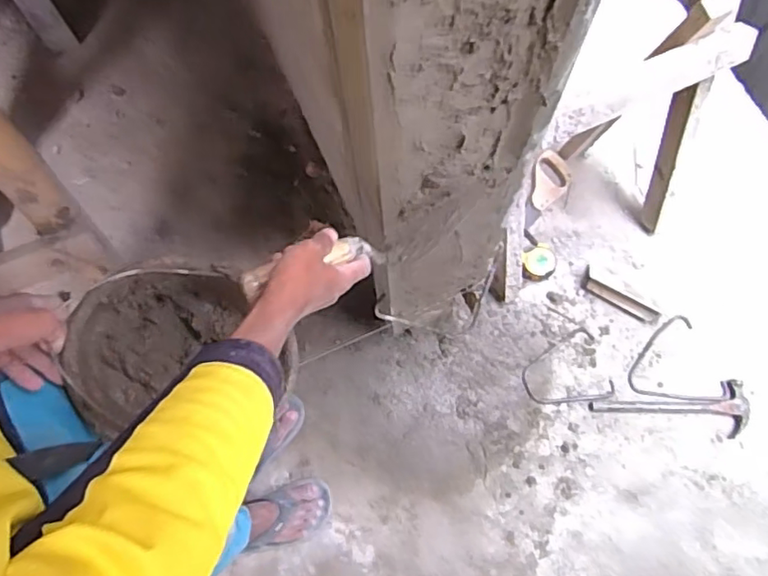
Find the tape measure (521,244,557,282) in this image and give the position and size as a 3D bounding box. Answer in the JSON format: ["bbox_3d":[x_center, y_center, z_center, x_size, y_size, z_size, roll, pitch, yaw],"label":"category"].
[{"bbox_3d":[0.362,-0.062,1.367,0.085,0.045,0.093,2,73,3],"label":"tape measure"}]

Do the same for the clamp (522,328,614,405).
[{"bbox_3d":[0.406,0.192,1.302,0.189,0.018,0.161,-17,70,-6],"label":"clamp"}]

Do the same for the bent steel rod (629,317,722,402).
[{"bbox_3d":[0.644,0.156,1.294,0.189,0.017,0.191,2,73,3],"label":"bent steel rod"}]

